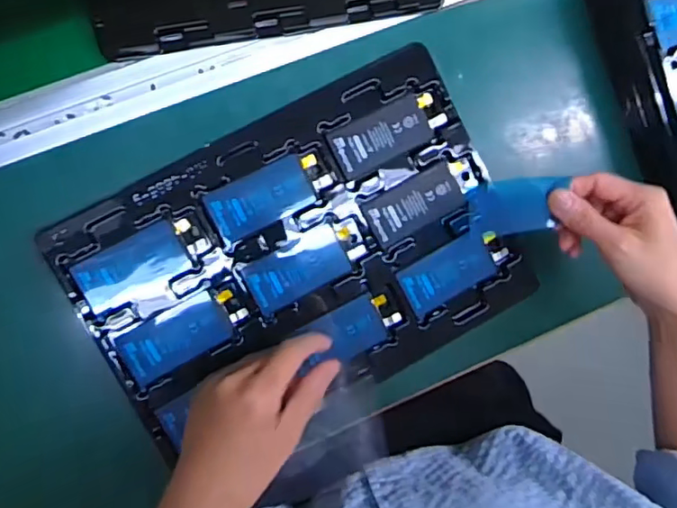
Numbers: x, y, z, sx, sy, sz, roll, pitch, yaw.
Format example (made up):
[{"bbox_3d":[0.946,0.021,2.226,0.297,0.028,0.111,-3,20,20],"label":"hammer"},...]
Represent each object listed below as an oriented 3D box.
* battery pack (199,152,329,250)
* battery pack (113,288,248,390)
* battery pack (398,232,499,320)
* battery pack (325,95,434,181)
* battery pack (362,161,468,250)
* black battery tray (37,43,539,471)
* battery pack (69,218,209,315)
[{"bbox_3d":[-0.055,-0.046,0.443,0.095,0.004,0.041,-27,97,-7],"label":"battery pack"},{"bbox_3d":[-0.119,0.061,0.435,0.095,0.006,0.044,-28,97,-7],"label":"battery pack"},{"bbox_3d":[0.093,0.018,0.472,0.080,0.004,0.040,-26,97,-8],"label":"battery pack"},{"bbox_3d":[0.035,-0.095,0.457,0.084,0.004,0.041,-26,97,-8],"label":"battery pack"},{"bbox_3d":[0.063,-0.039,0.464,0.080,0.004,0.043,-27,97,-7],"label":"battery pack"},{"bbox_3d":[-0.026,0.004,0.459,0.328,0.030,0.227,-29,97,-7],"label":"black battery tray"},{"bbox_3d":[-0.149,0.008,0.428,0.091,0.005,0.045,-28,97,-7],"label":"battery pack"}]

